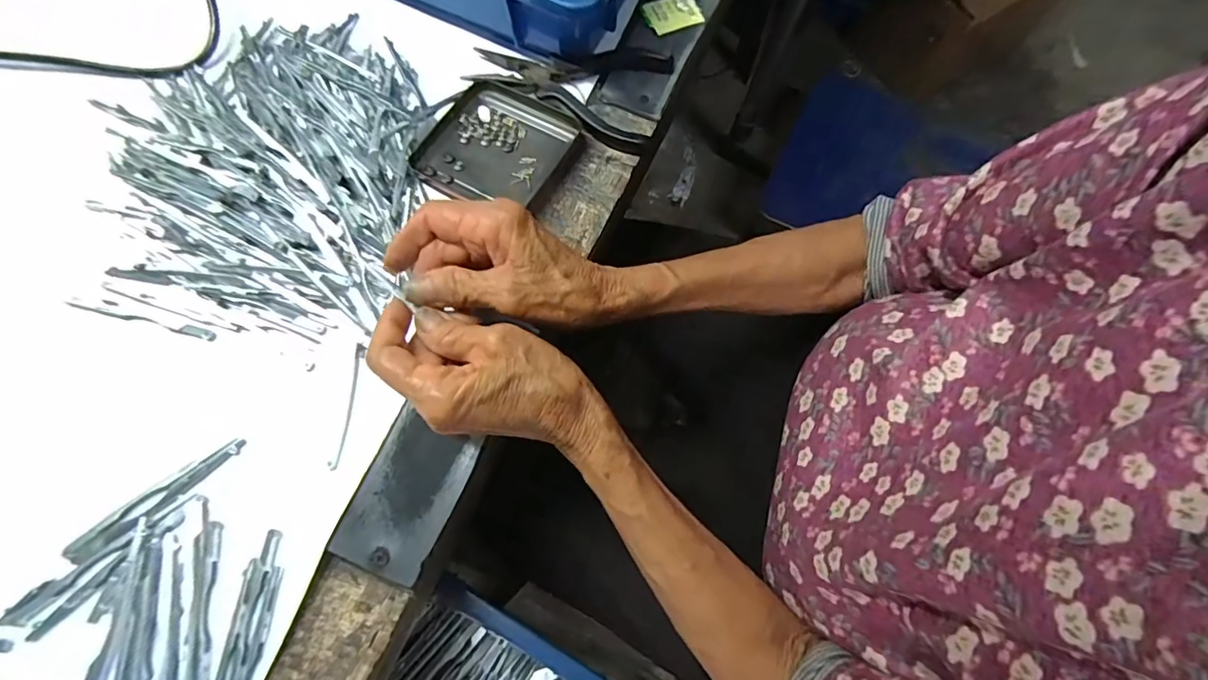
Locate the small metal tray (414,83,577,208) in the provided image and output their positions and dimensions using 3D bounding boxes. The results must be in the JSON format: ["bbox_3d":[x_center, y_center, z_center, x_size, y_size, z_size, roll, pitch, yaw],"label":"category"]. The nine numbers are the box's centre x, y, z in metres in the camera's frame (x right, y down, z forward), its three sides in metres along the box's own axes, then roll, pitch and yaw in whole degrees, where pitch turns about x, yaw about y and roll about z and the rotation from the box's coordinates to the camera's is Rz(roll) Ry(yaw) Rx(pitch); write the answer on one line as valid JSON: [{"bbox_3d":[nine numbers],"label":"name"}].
[{"bbox_3d":[-0.081,-0.143,0.381,0.096,0.009,0.096,28,73,8],"label":"small metal tray"}]

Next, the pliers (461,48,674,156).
[{"bbox_3d":[-0.028,-0.200,0.396,0.148,0.014,0.088,19,72,5],"label":"pliers"}]

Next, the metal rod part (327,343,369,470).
[{"bbox_3d":[-0.157,0.039,0.317,0.007,0.004,0.077,4,69,1],"label":"metal rod part"}]

